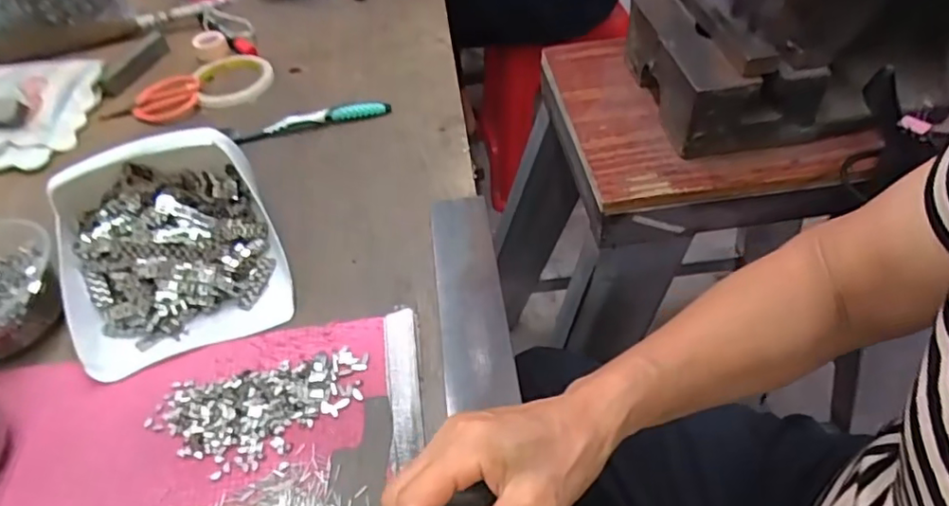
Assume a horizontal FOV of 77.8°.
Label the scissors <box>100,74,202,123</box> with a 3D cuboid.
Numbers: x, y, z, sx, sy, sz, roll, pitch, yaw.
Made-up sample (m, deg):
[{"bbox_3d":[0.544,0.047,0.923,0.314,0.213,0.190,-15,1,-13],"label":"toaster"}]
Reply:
[{"bbox_3d":[-0.363,-0.169,0.667,0.105,0.022,0.051,-26,51,-19],"label":"scissors"}]

